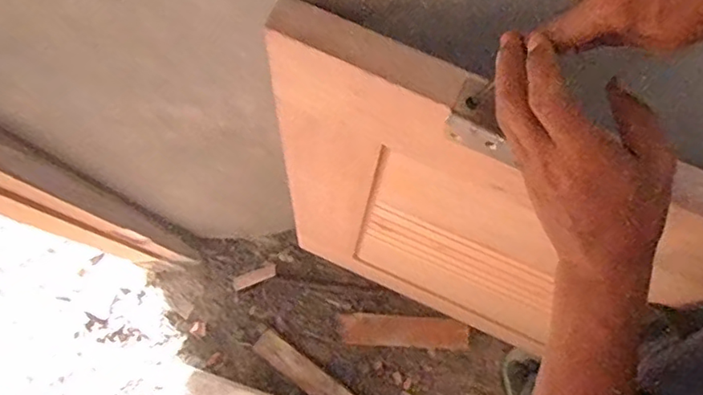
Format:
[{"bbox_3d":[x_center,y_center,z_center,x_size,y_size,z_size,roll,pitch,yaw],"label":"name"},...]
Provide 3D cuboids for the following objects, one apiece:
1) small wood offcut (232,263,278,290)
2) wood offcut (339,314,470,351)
[{"bbox_3d":[-0.219,0.180,1.306,0.102,0.010,0.030,-23,74,-2],"label":"small wood offcut"},{"bbox_3d":[0.115,0.298,1.271,0.281,0.012,0.066,0,91,13],"label":"wood offcut"}]

